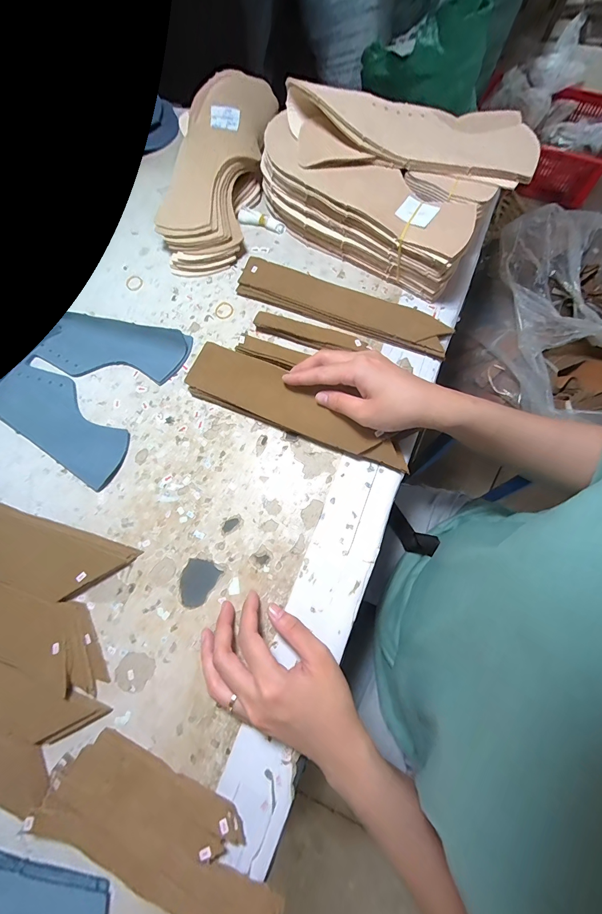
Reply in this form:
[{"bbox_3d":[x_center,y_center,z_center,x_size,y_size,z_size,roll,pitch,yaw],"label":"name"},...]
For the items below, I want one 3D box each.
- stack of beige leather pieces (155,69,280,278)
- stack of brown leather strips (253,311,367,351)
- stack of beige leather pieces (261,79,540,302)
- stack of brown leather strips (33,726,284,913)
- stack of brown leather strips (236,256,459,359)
[{"bbox_3d":[-0.101,-0.359,0.428,0.099,0.080,0.263,8,74,5],"label":"stack of beige leather pieces"},{"bbox_3d":[0.008,-0.135,0.380,0.123,0.018,0.018,18,75,8],"label":"stack of brown leather strips"},{"bbox_3d":[0.098,-0.323,0.387,0.264,0.096,0.185,34,78,12],"label":"stack of beige leather pieces"},{"bbox_3d":[-0.101,0.285,0.258,0.191,0.015,0.070,26,76,10],"label":"stack of brown leather strips"},{"bbox_3d":[0.045,-0.171,0.386,0.242,0.019,0.043,22,75,9],"label":"stack of brown leather strips"}]

